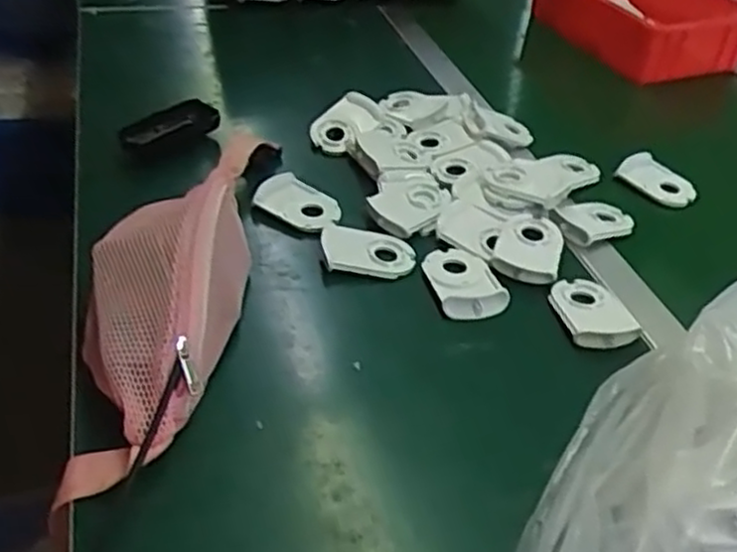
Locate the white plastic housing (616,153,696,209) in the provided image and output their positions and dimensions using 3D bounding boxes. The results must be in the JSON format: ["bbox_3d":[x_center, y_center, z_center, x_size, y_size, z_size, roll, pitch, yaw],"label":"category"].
[{"bbox_3d":[0.318,-0.104,0.818,0.082,0.028,0.032,36,47,15],"label":"white plastic housing"}]

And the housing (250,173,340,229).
[{"bbox_3d":[-0.063,-0.070,0.711,0.075,0.026,0.058,20,41,18],"label":"housing"}]

